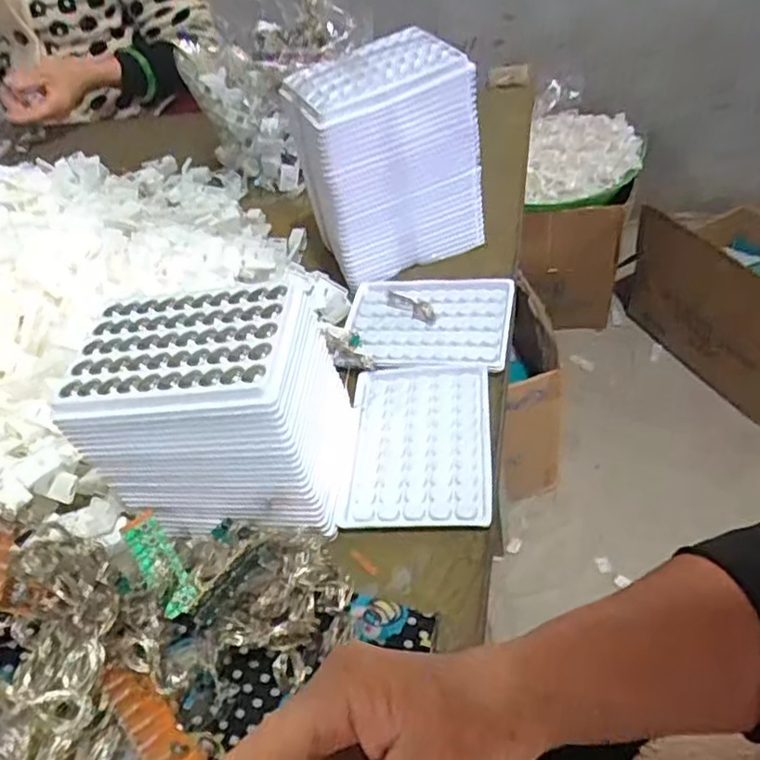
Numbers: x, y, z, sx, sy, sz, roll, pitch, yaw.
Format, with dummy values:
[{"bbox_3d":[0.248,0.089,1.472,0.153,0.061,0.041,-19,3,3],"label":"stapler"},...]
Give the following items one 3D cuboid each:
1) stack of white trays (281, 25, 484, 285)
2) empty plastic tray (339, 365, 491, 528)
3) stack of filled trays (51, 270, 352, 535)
[{"bbox_3d":[0.003,-0.183,0.542,0.137,0.152,0.091,-25,47,-10],"label":"stack of white trays"},{"bbox_3d":[0.026,0.038,0.432,0.091,0.010,0.130,-3,47,10],"label":"empty plastic tray"},{"bbox_3d":[-0.095,0.021,0.392,0.139,0.118,0.095,-2,46,9],"label":"stack of filled trays"}]

